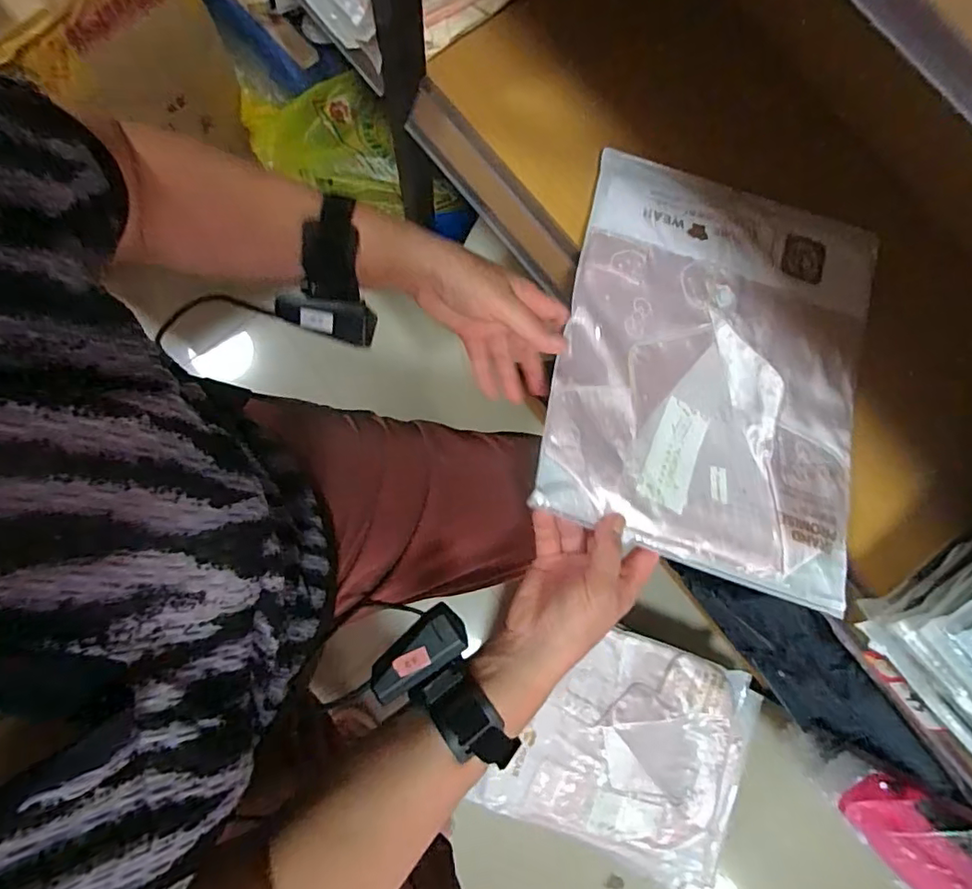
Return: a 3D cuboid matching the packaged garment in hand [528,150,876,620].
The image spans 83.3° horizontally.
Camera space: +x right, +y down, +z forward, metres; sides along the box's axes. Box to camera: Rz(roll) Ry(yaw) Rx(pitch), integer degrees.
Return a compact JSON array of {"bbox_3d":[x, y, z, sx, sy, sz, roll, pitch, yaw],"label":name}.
[{"bbox_3d":[0.195,-0.067,0.457,0.264,0.023,0.341,17,72,-7],"label":"packaged garment in hand"}]

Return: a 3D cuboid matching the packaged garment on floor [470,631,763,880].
[{"bbox_3d":[0.210,0.422,0.761,0.347,0.035,0.290,29,79,-7],"label":"packaged garment on floor"}]

